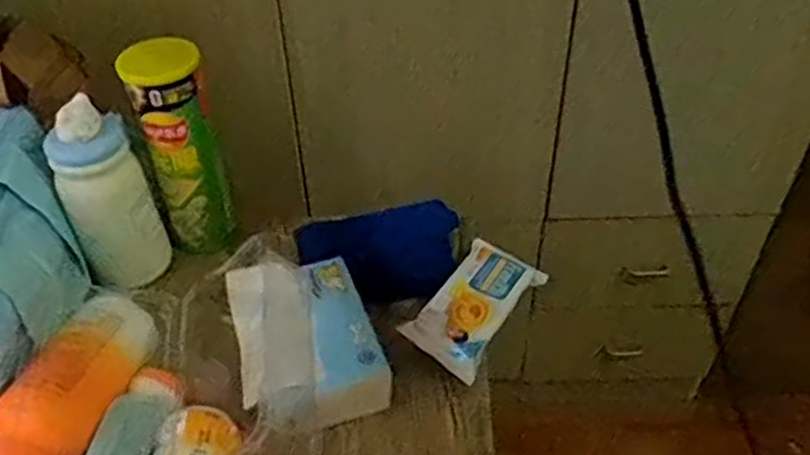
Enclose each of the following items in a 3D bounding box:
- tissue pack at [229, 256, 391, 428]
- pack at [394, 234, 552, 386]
[{"bbox_3d":[-0.082,0.095,0.605,0.113,0.062,0.141,-13,44,-13],"label":"tissue pack"},{"bbox_3d":[0.064,0.067,0.662,0.075,0.025,0.137,26,49,27],"label":"pack"}]

